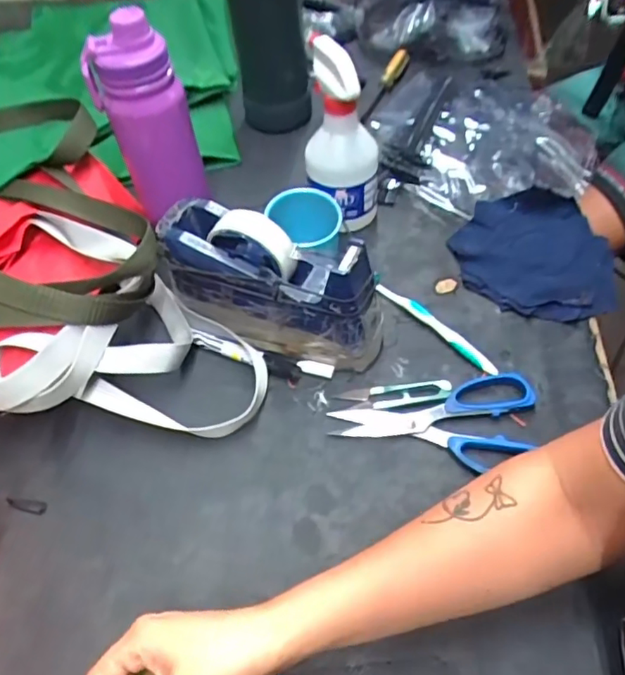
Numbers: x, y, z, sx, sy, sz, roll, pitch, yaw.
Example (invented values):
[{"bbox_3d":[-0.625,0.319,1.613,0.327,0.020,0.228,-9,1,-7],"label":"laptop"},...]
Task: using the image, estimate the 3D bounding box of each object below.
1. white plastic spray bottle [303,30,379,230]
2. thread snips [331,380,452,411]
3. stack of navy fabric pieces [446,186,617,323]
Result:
[{"bbox_3d":[0.029,-0.203,0.580,0.076,0.184,0.083,11,54,13],"label":"white plastic spray bottle"},{"bbox_3d":[0.072,0.052,0.497,0.099,0.008,0.026,-2,52,3],"label":"thread snips"},{"bbox_3d":[0.233,-0.089,0.586,0.157,0.016,0.168,-13,52,-6],"label":"stack of navy fabric pieces"}]

